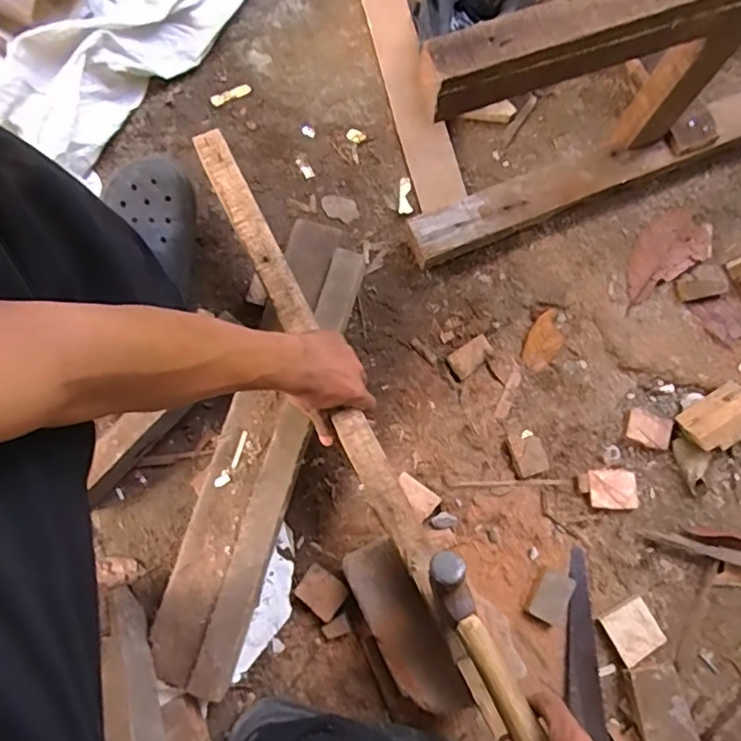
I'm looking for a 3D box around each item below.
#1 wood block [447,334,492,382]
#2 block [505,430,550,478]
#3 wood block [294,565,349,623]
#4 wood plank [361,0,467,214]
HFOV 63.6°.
[{"bbox_3d":[0.131,-0.017,0.776,0.059,0.009,0.036,-33,82,-6],"label":"wood block"},{"bbox_3d":[0.196,0.105,0.749,0.041,0.022,0.052,-16,81,-3],"label":"block"},{"bbox_3d":[-0.057,0.262,0.708,0.054,0.026,0.044,40,82,6],"label":"wood block"},{"bbox_3d":[0.044,-0.427,0.833,0.062,0.014,0.436,-17,80,13],"label":"wood plank"}]

